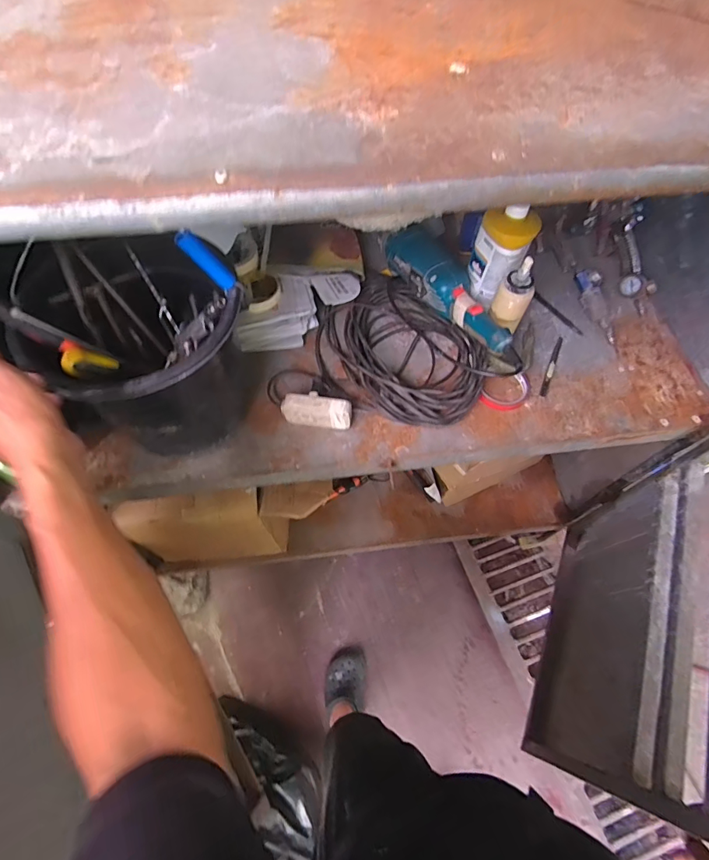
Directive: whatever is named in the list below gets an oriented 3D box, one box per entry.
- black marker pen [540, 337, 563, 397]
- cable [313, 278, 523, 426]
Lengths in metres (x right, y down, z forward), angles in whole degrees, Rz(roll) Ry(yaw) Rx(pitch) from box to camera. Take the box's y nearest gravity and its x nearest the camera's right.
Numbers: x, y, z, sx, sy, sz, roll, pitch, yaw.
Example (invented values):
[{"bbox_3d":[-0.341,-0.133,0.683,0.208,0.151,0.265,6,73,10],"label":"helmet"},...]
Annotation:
[{"bbox_3d":[0.348,-0.115,0.754,0.012,0.007,0.136,23,63,11],"label":"black marker pen"},{"bbox_3d":[0.075,-0.127,0.740,0.240,0.064,0.305,-38,69,-20],"label":"cable"}]

